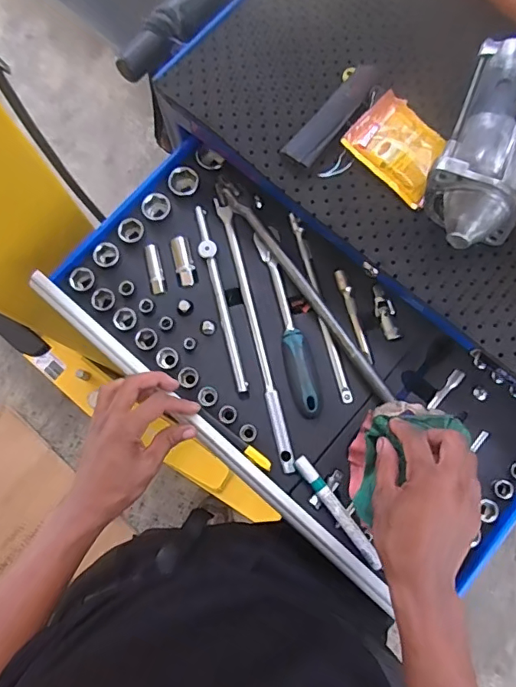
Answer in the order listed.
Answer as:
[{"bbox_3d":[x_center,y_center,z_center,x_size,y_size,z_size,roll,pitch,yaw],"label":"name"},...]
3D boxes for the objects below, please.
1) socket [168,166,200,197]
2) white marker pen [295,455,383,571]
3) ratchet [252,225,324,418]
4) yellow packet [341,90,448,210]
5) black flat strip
[{"bbox_3d":[-0.097,-0.209,0.663,0.038,0.030,0.037,0,76,-1],"label":"socket"},{"bbox_3d":[0.088,0.186,0.553,0.016,0.014,0.138,-35,79,-9],"label":"white marker pen"},{"bbox_3d":[0.036,-0.030,0.609,0.035,0.025,0.239,-12,76,-3],"label":"ratchet"},{"bbox_3d":[0.163,-0.219,0.563,0.113,0.011,0.086,44,80,9],"label":"yellow packet"},{"bbox_3d":[0.087,-0.262,0.567,0.036,0.015,0.144,39,79,8],"label":"black flat strip"}]

